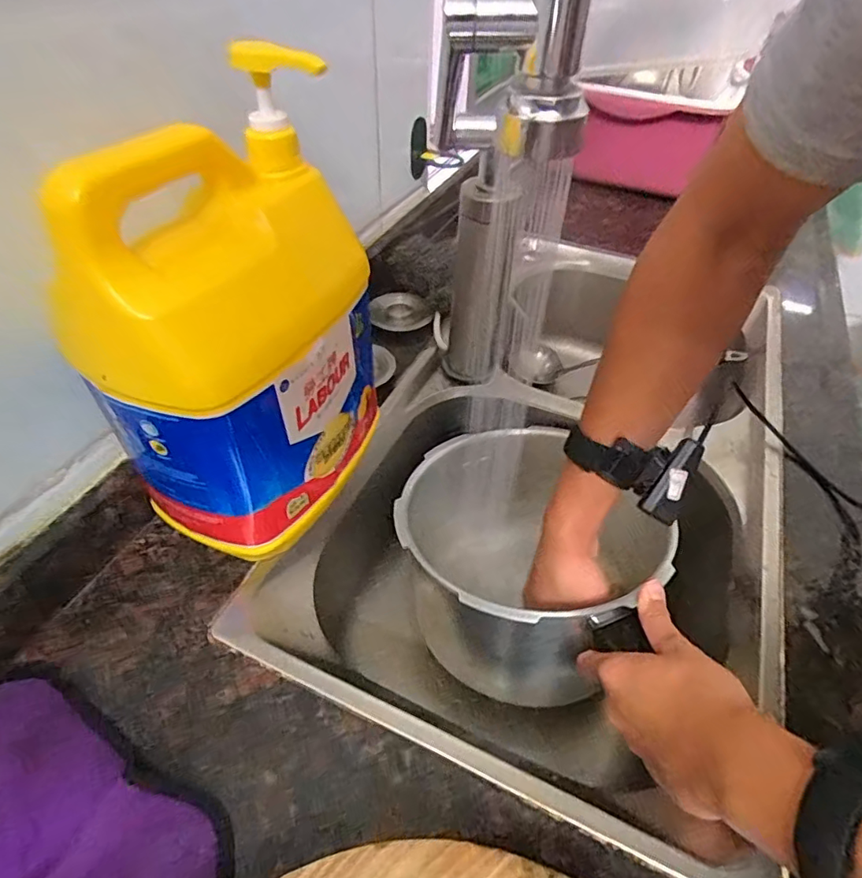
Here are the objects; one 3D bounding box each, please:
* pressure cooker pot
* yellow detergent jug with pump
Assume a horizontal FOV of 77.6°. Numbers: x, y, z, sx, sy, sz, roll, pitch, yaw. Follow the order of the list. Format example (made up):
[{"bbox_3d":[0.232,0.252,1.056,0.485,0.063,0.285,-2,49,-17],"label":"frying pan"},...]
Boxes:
[{"bbox_3d":[0.090,0.126,0.570,0.226,0.208,0.260,-17,49,-18],"label":"pressure cooker pot"},{"bbox_3d":[-0.120,-0.070,0.359,0.106,0.271,0.171,15,47,12],"label":"yellow detergent jug with pump"}]

